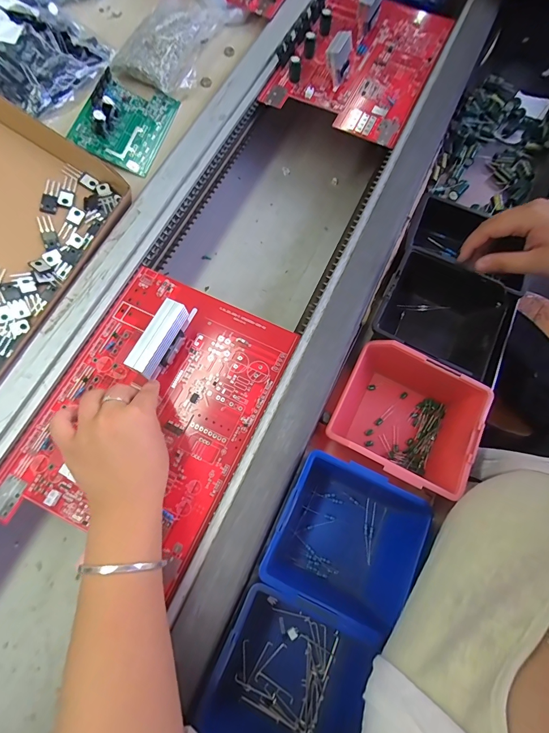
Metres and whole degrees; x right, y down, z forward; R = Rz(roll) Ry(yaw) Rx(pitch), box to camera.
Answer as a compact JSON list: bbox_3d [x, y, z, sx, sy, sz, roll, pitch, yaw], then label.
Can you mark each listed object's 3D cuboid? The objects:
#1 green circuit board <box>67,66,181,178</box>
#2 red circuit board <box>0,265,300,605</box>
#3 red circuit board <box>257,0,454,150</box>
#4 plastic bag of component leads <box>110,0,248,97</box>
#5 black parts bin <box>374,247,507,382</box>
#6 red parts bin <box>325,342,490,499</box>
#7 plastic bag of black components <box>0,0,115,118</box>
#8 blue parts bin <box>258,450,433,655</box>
[{"bbox_3d":[-0.185,-0.316,0.448,0.092,0.027,0.126,22,74,-19],"label":"green circuit board"},{"bbox_3d":[-0.122,0.035,0.338,0.198,0.050,0.268,24,74,9],"label":"red circuit board"},{"bbox_3d":[0.124,-0.448,0.499,0.198,0.042,0.277,24,74,9],"label":"red circuit board"},{"bbox_3d":[-0.129,-0.462,0.491,0.114,0.033,0.195,16,73,7],"label":"plastic bag of component leads"},{"bbox_3d":[0.183,-0.048,0.411,0.124,0.085,0.117,26,74,10],"label":"black parts bin"},{"bbox_3d":[0.134,0.053,0.372,0.131,0.068,0.119,25,74,10],"label":"red parts bin"},{"bbox_3d":[-0.325,-0.418,0.457,0.182,0.039,0.143,38,85,-6],"label":"plastic bag of black components"},{"bbox_3d":[0.070,0.162,0.335,0.130,0.072,0.121,26,74,10],"label":"blue parts bin"}]

